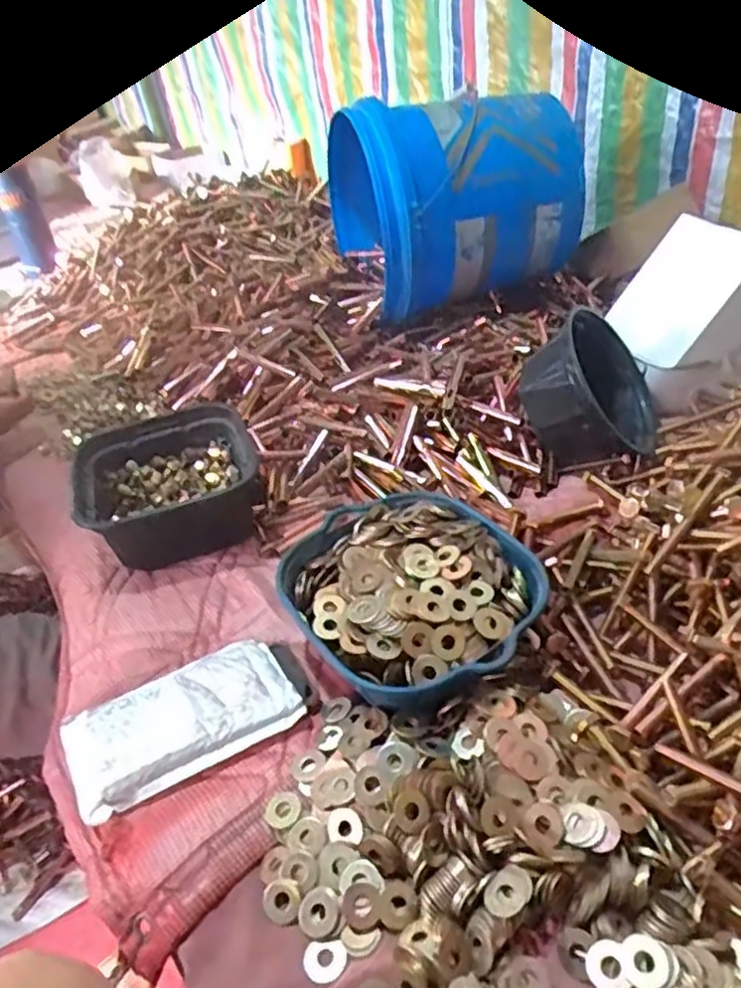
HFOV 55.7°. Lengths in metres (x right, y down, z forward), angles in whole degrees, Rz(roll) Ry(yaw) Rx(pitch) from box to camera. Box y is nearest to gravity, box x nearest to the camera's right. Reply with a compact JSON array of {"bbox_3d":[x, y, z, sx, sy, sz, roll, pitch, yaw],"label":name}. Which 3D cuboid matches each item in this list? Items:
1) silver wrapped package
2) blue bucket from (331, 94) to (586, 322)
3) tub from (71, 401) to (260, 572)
[{"bbox_3d":[-0.140,0.165,0.523,0.162,0.027,0.093,-25,42,-22],"label":"silver wrapped package"},{"bbox_3d":[0.104,-0.387,0.920,0.254,0.237,0.255,-15,39,-10],"label":"blue bucket"},{"bbox_3d":[-0.198,-0.012,0.697,0.172,0.066,0.160,-18,40,-14],"label":"tub"}]

